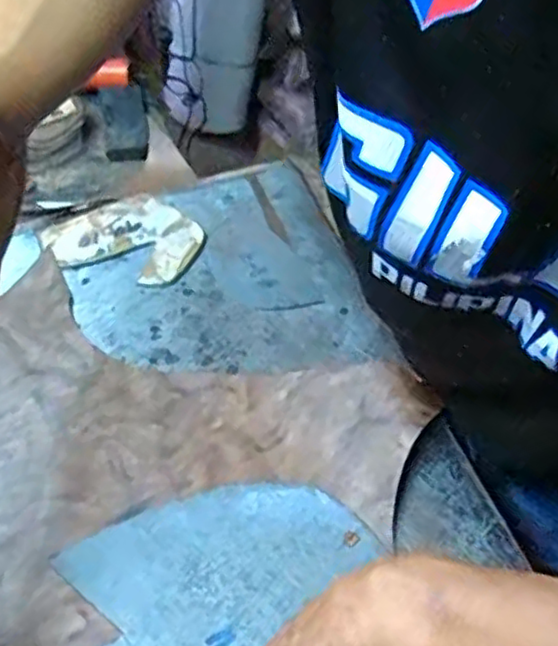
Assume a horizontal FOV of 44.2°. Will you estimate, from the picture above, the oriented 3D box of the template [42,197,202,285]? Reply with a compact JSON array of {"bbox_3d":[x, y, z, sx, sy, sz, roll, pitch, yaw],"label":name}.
[{"bbox_3d":[-0.144,-0.083,0.648,0.142,0.012,0.100,15,49,13],"label":"template"}]

